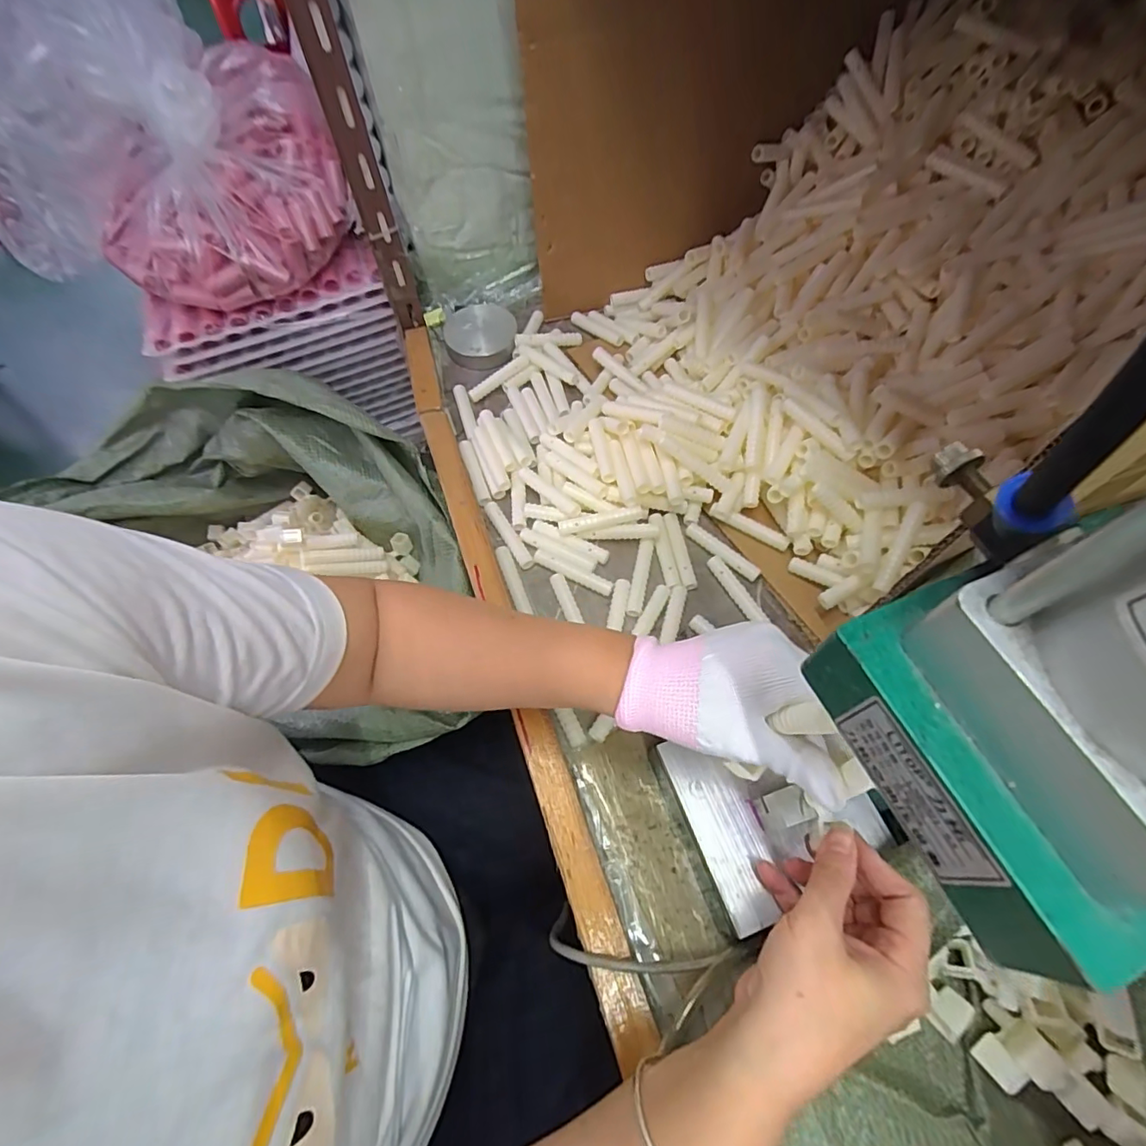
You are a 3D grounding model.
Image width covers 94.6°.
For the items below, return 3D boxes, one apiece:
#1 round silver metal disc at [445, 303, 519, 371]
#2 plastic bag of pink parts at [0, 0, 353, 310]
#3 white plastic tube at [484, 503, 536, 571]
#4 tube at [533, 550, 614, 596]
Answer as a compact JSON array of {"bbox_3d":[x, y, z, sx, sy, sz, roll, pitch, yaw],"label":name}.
[{"bbox_3d":[-0.110,-0.284,0.633,0.084,0.019,0.097,-7,61,-1],"label":"round silver metal disc"},{"bbox_3d":[-0.447,-0.478,0.576,0.348,0.213,0.270,11,62,8],"label":"plastic bag of pink parts"},{"bbox_3d":[-0.063,-0.037,0.512,0.015,0.010,0.081,-30,64,-13],"label":"white plastic tube"},{"bbox_3d":[0.000,0.000,0.491,0.079,0.009,0.013,24,65,15],"label":"tube"}]

